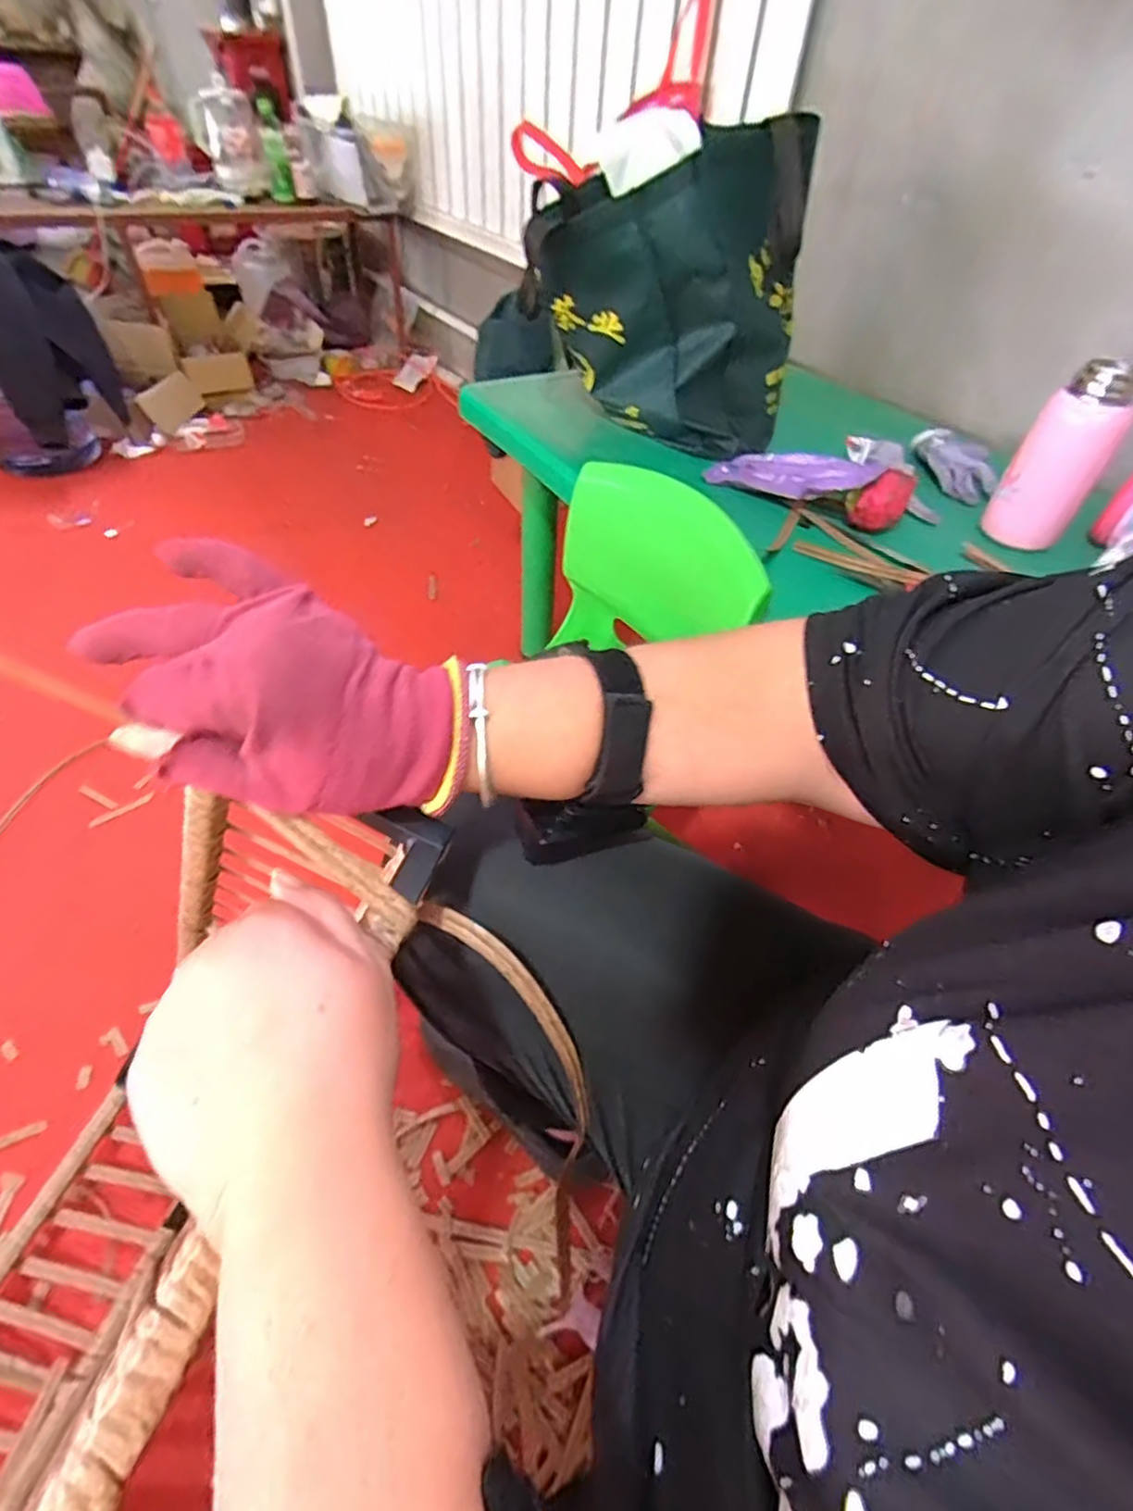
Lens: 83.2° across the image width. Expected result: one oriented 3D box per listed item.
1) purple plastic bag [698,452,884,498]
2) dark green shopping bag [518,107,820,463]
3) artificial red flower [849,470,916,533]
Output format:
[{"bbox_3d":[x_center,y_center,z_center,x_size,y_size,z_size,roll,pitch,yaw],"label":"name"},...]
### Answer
[{"bbox_3d":[0.246,-0.311,0.706,0.047,0.035,0.197,-35,41,-28],"label":"purple plastic bag"},{"bbox_3d":[0.116,-0.526,0.733,0.300,0.268,0.141,21,50,13],"label":"dark green shopping bag"},{"bbox_3d":[0.325,-0.263,0.661,0.054,0.051,0.039,22,50,14],"label":"artificial red flower"}]

